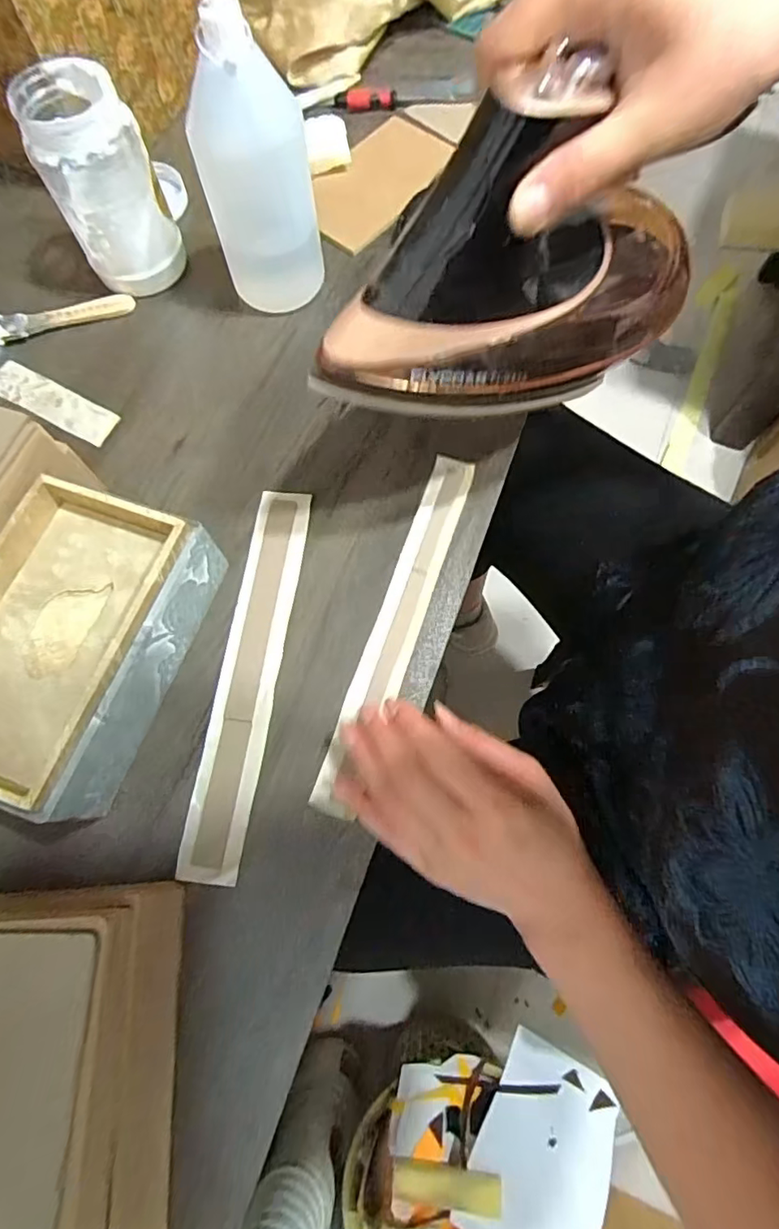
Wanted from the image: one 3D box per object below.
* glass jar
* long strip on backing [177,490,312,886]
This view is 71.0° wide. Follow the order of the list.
[{"bbox_3d":[-0.217,-0.324,0.417,0.073,0.125,0.073,0,71,0],"label":"glass jar"},{"bbox_3d":[-0.091,0.033,0.356,0.038,0.005,0.254,7,71,3],"label":"long strip on backing"}]

